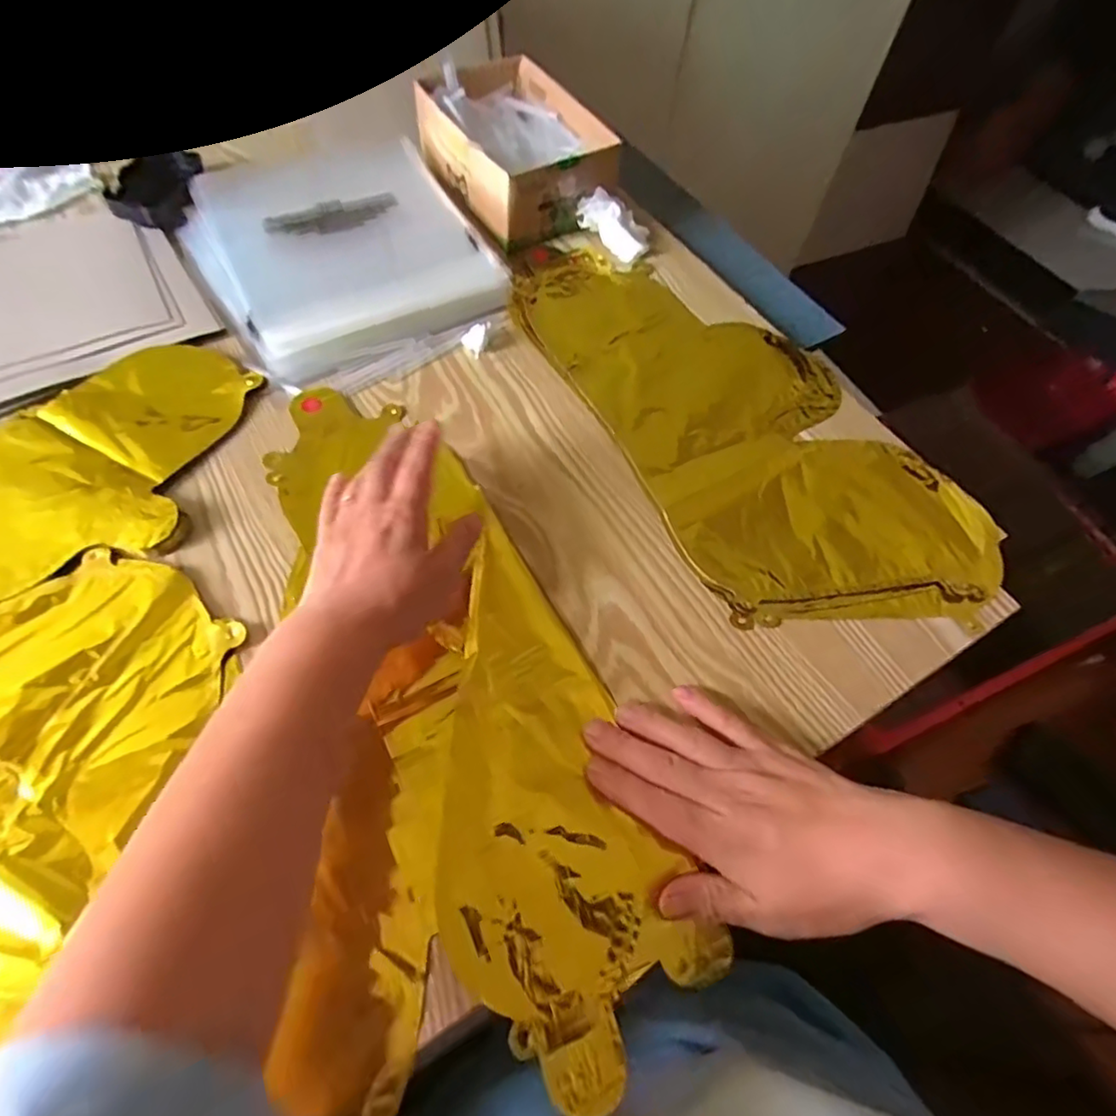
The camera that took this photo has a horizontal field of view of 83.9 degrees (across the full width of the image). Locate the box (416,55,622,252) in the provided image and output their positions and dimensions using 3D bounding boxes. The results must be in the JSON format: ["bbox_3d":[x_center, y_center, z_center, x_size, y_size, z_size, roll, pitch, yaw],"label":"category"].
[{"bbox_3d":[-0.034,-0.385,0.598,0.135,0.068,0.158,-29,66,-19],"label":"box"}]

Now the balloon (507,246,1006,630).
[{"bbox_3d":[0.134,-0.123,0.492,0.206,0.010,0.426,-24,64,-17],"label":"balloon"}]

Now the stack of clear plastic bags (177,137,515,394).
[{"bbox_3d":[-0.187,-0.268,0.545,0.222,0.026,0.276,-27,65,-18],"label":"stack of clear plastic bags"}]

